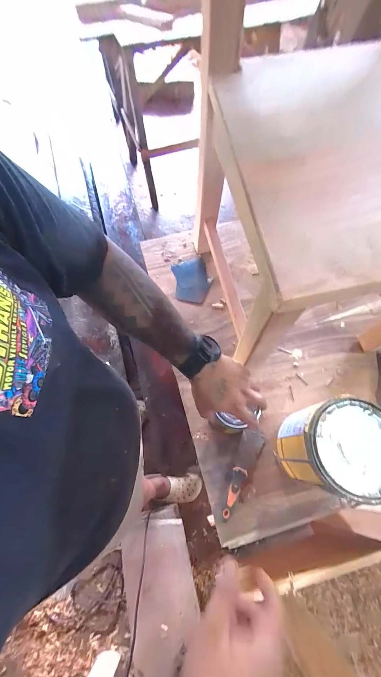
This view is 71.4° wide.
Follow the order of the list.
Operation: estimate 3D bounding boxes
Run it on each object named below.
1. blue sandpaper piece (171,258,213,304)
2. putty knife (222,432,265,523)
[{"bbox_3d":[0.003,-0.171,0.793,0.103,0.007,0.143,-8,71,-8],"label":"blue sandpaper piece"},{"bbox_3d":[0.119,0.299,0.585,0.051,0.024,0.189,20,69,5],"label":"putty knife"}]

